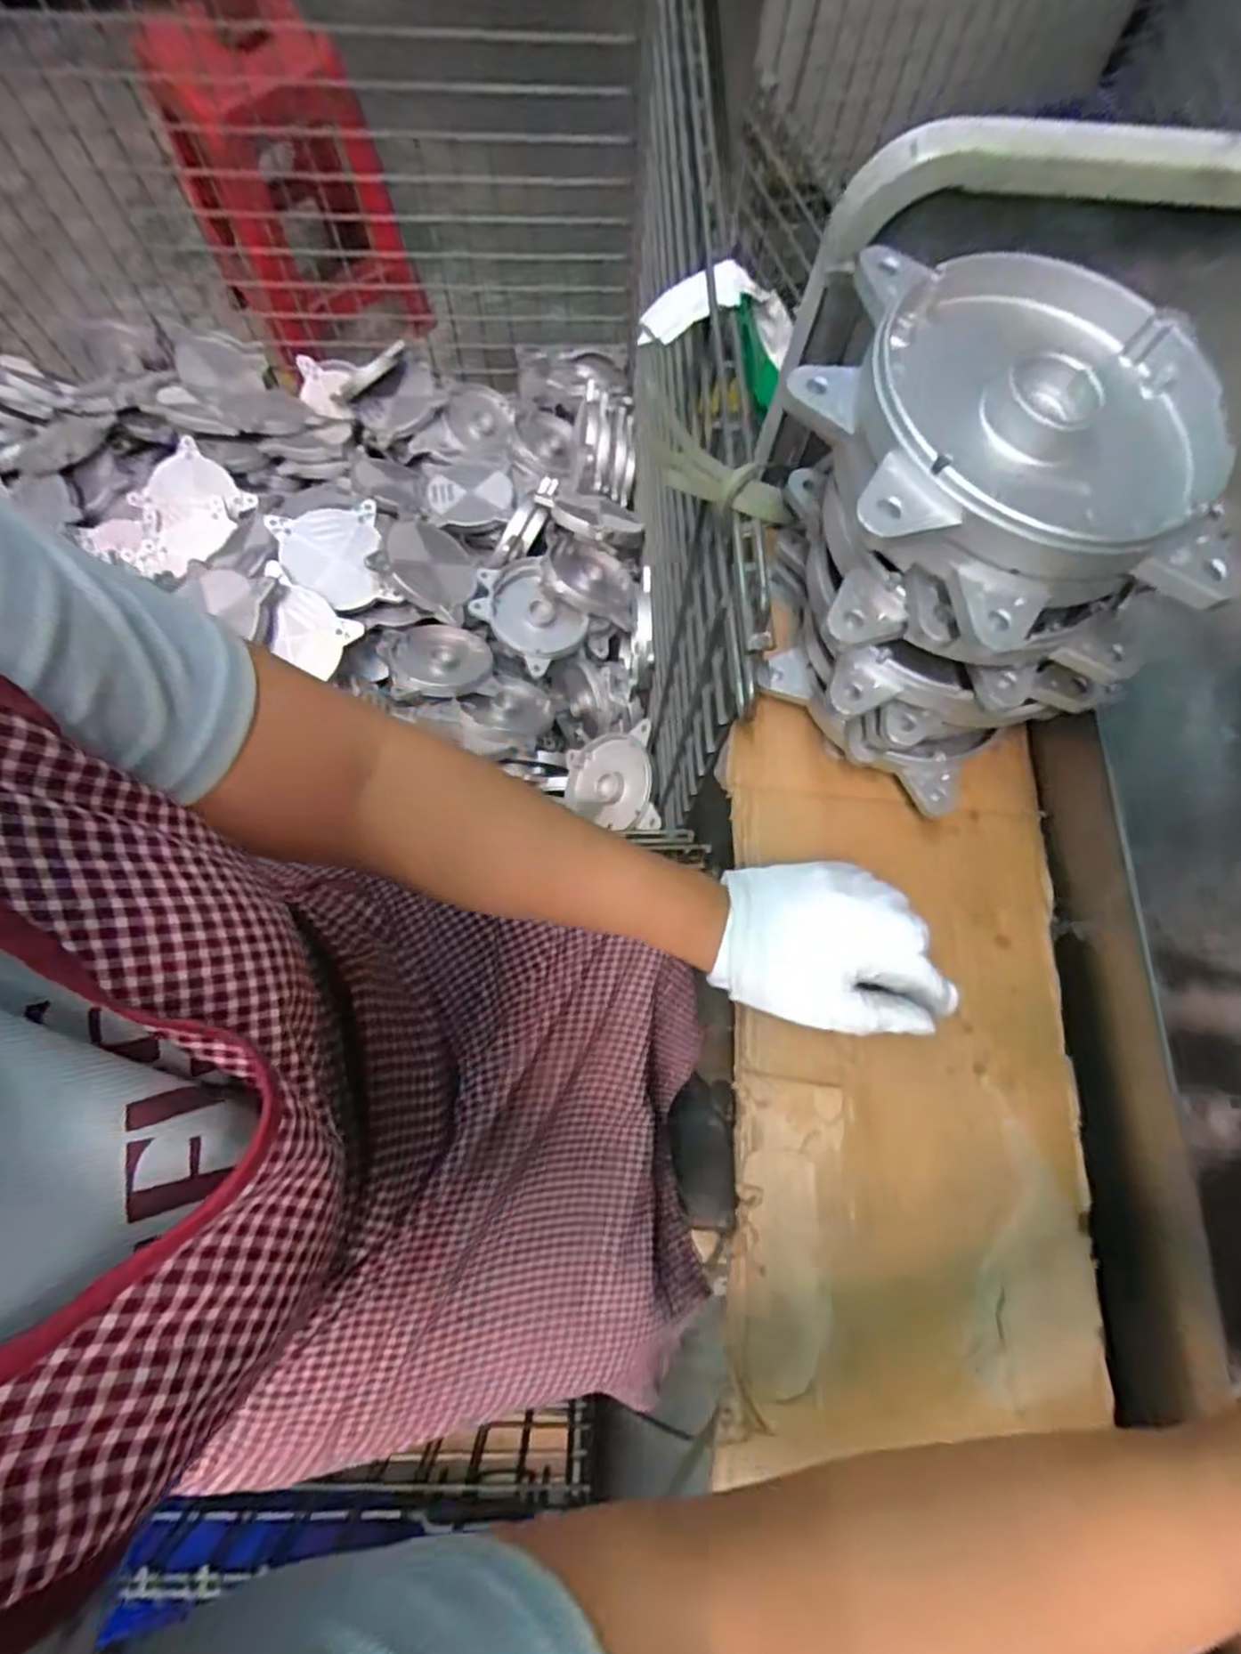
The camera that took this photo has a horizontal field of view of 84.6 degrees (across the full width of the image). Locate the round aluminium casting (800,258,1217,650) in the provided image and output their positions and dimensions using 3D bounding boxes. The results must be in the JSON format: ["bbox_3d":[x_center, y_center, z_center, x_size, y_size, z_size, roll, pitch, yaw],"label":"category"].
[{"bbox_3d":[0.157,-0.154,0.272,0.151,0.045,0.160,0,74,-1],"label":"round aluminium casting"}]

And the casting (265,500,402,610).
[{"bbox_3d":[-0.390,-0.368,0.928,0.135,0.028,0.138,-17,90,-14],"label":"casting"}]

